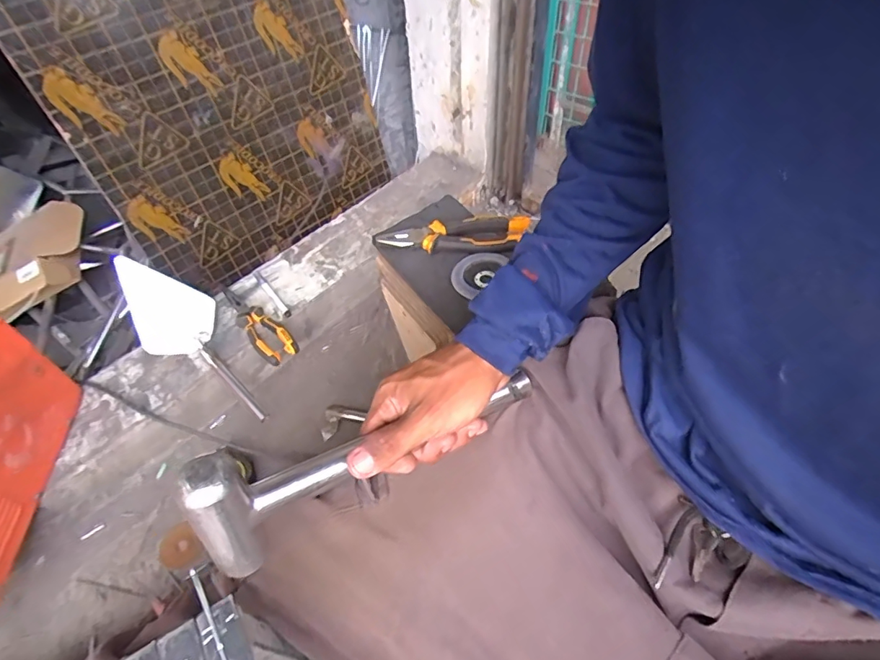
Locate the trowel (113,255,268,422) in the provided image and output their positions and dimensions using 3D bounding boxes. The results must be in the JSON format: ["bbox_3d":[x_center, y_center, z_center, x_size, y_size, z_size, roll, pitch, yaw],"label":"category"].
[{"bbox_3d":[-0.390,0.017,0.802,0.330,0.055,0.121,48,63,1],"label":"trowel"}]

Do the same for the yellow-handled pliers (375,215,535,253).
[{"bbox_3d":[0.017,-0.128,0.651,0.187,0.018,0.055,3,50,5],"label":"yellow-handled pliers"}]

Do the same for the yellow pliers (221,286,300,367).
[{"bbox_3d":[-0.312,-0.013,0.849,0.055,0.030,0.185,-36,57,-24],"label":"yellow pliers"}]

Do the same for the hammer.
[{"bbox_3d":[-0.042,0.088,0.371,0.257,0.093,0.039,-19,51,-26],"label":"hammer"}]

